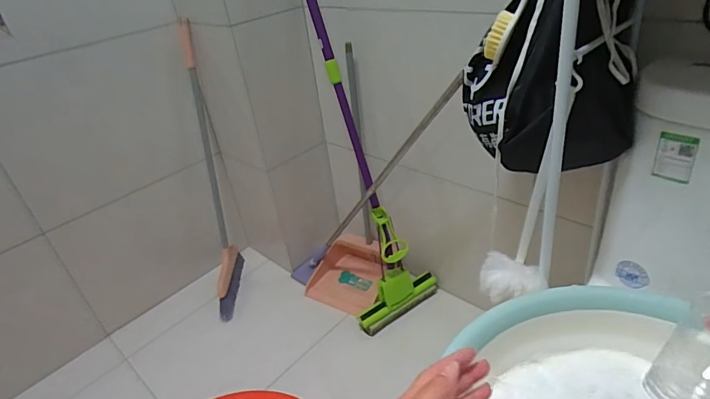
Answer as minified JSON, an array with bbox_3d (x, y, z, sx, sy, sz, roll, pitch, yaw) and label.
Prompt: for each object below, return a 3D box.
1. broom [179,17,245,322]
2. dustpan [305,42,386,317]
[{"bbox_3d":[-0.468,-0.090,1.421,0.066,0.926,0.232,-9,9,-2],"label":"broom"},{"bbox_3d":[-0.069,-0.003,1.308,0.236,0.720,0.262,-8,33,0],"label":"dustpan"}]

